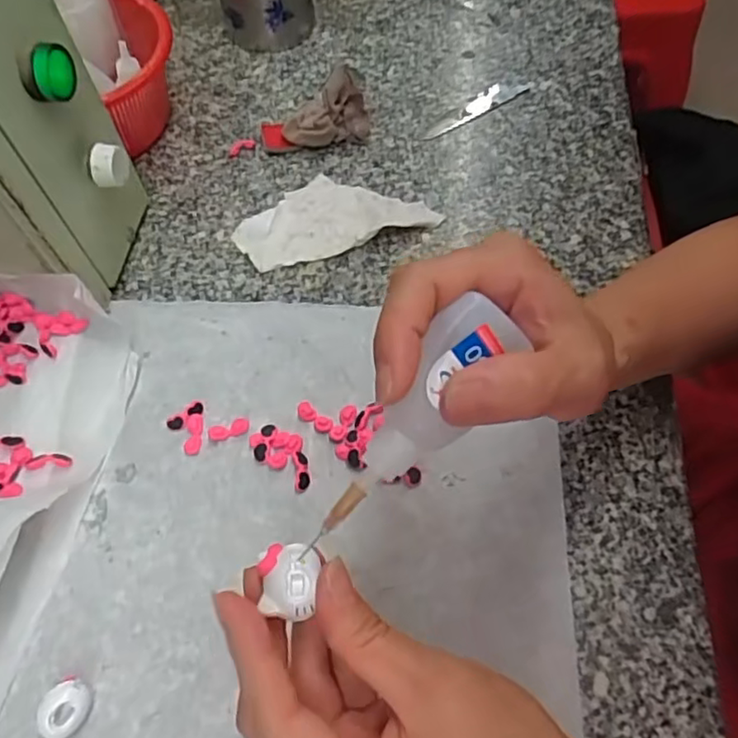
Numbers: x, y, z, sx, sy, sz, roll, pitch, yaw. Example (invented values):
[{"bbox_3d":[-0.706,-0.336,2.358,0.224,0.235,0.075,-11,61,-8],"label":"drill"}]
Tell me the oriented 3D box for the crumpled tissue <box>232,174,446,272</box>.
[{"bbox_3d":[-0.027,-0.113,0.458,0.136,0.011,0.071,-20,62,-9],"label":"crumpled tissue"}]

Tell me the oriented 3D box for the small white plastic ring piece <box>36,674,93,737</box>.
[{"bbox_3d":[-0.145,0.164,0.306,0.020,0.020,0.027,16,62,11],"label":"small white plastic ring piece"}]

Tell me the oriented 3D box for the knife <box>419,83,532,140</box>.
[{"bbox_3d":[0.086,-0.212,0.513,0.104,0.004,0.020,-32,64,-15],"label":"knife"}]

